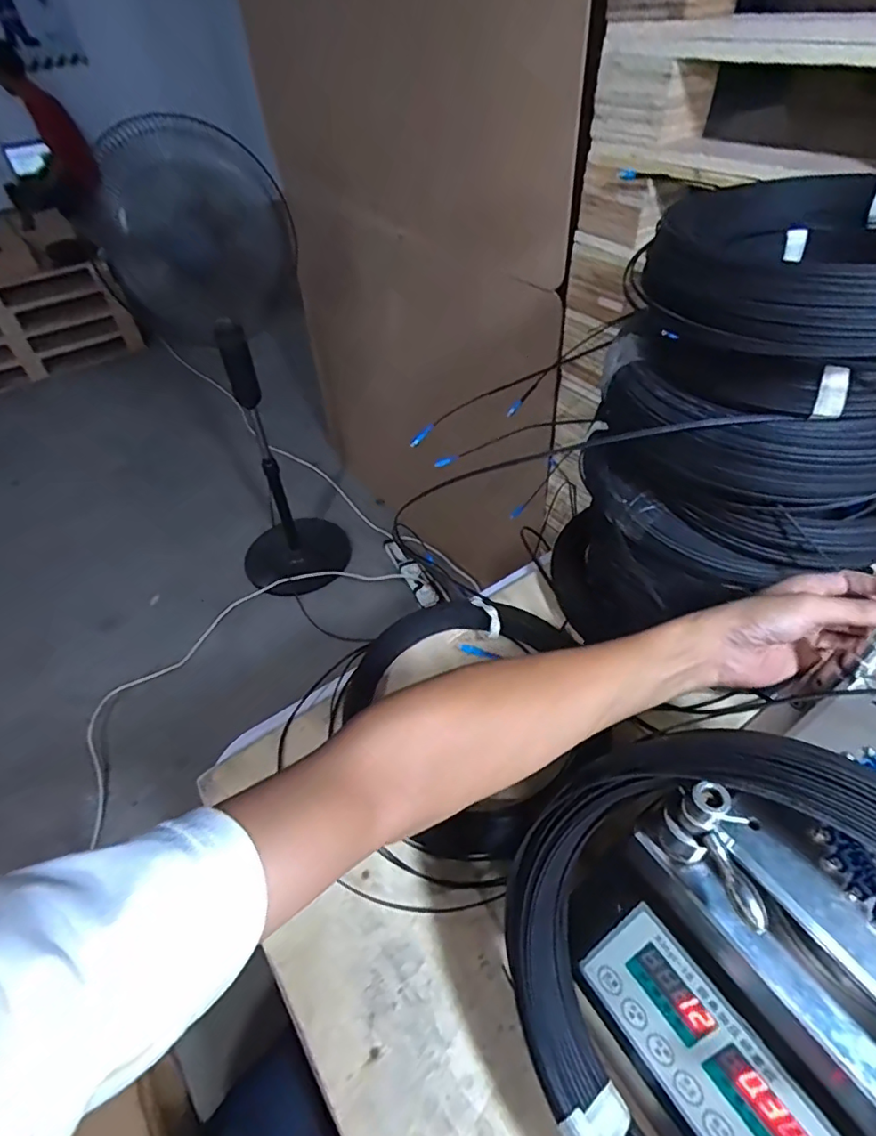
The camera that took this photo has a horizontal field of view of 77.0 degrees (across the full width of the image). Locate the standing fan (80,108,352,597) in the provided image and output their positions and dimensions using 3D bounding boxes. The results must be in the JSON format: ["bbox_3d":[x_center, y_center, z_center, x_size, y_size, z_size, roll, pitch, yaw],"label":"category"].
[{"bbox_3d":[-0.552,-0.465,1.542,0.353,1.226,0.401,-32,52,-22],"label":"standing fan"}]

